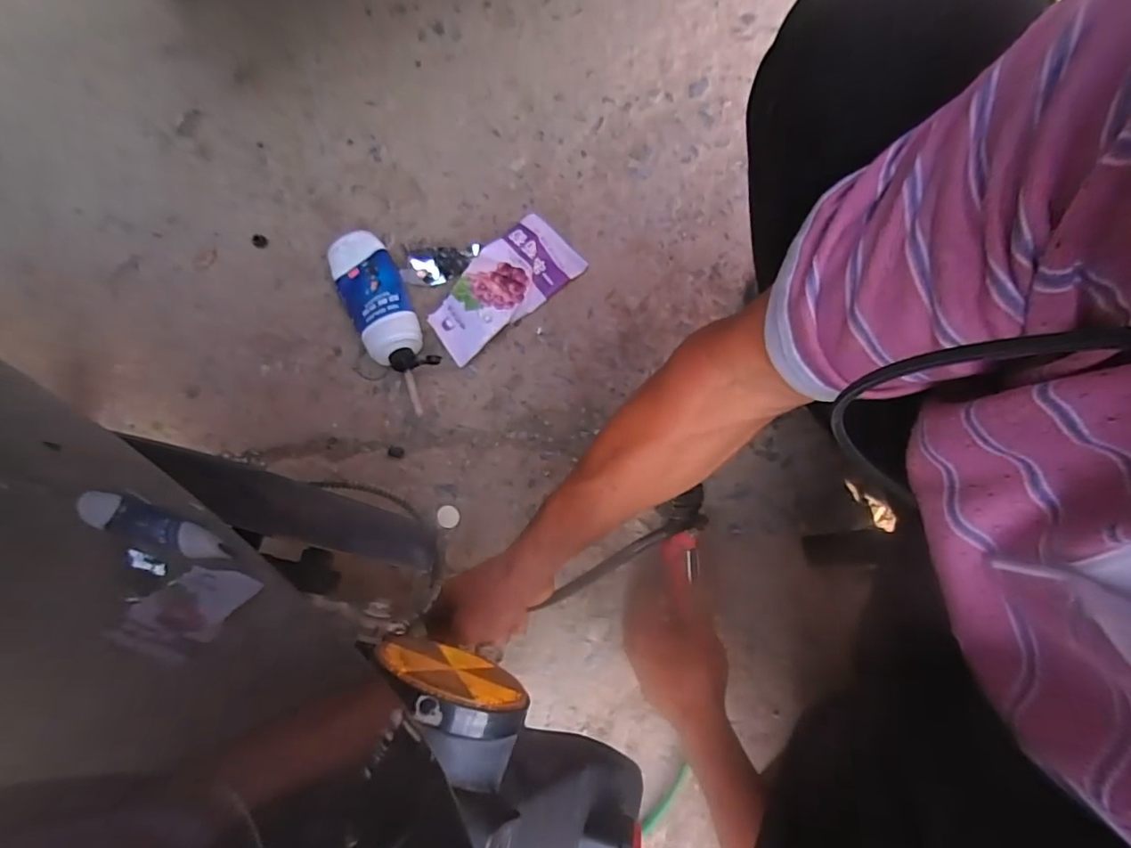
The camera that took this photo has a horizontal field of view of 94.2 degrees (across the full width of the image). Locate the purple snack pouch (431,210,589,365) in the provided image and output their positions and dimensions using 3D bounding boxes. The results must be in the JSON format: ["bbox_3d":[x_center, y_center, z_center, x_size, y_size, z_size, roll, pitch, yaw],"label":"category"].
[{"bbox_3d":[-0.079,-0.171,0.631,0.197,0.045,0.097,-41,81,-7],"label":"purple snack pouch"}]

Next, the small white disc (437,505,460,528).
[{"bbox_3d":[-0.133,0.105,0.596,0.025,0.004,0.024,0,79,1],"label":"small white disc"}]

